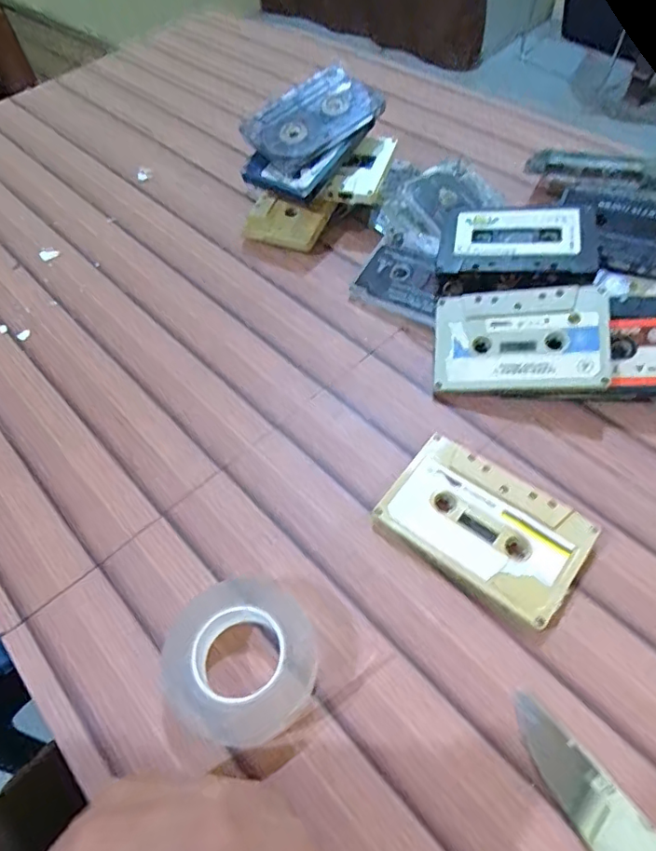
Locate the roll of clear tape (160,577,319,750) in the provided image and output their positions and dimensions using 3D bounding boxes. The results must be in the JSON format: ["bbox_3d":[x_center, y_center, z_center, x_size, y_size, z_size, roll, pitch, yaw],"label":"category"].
[{"bbox_3d":[-0.039,0.108,0.252,0.068,0.026,0.063,-2,55,4],"label":"roll of clear tape"}]

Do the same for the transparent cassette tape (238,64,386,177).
[{"bbox_3d":[-0.011,-0.241,0.425,0.103,0.013,0.064,-38,75,-9],"label":"transparent cassette tape"}]

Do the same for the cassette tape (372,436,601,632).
[{"bbox_3d":[0.081,0.052,0.286,0.098,0.013,0.063,31,63,24],"label":"cassette tape"}]

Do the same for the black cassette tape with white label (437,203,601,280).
[{"bbox_3d":[0.128,-0.125,0.368,0.100,0.016,0.066,5,57,9],"label":"black cassette tape with white label"}]

